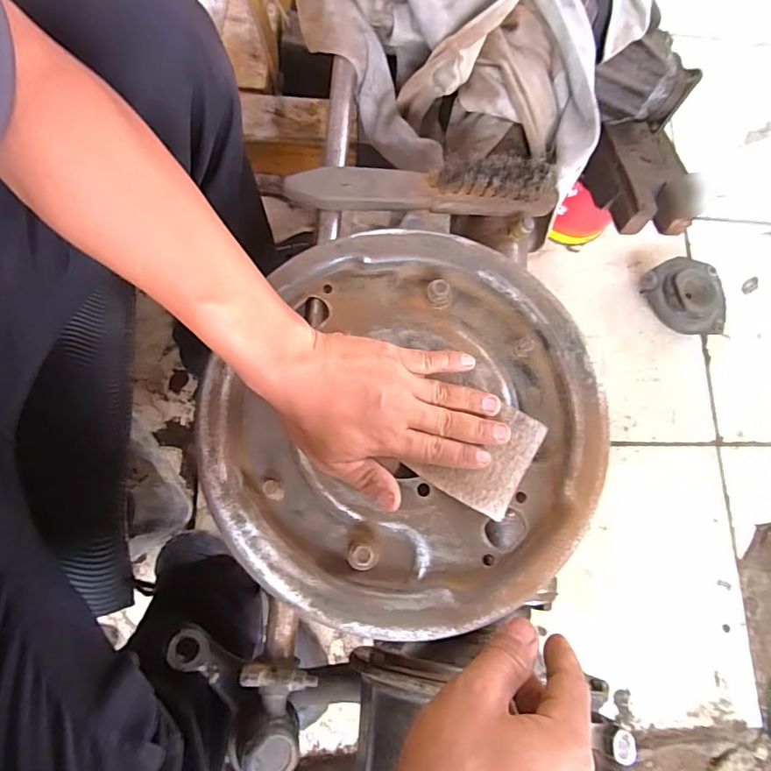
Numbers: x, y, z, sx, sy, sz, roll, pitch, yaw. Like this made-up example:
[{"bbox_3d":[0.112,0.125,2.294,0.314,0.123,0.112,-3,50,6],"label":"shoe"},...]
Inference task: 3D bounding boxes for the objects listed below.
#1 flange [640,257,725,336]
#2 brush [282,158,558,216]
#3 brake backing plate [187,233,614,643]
[{"bbox_3d":[0.505,-0.146,0.817,0.119,0.056,0.142,-29,82,-12],"label":"flange"},{"bbox_3d":[0.035,-0.170,0.423,0.231,0.044,0.029,-2,78,-7],"label":"brush"},{"bbox_3d":[0.013,0.024,0.371,0.288,0.028,0.288,0,78,-1],"label":"brake backing plate"}]

